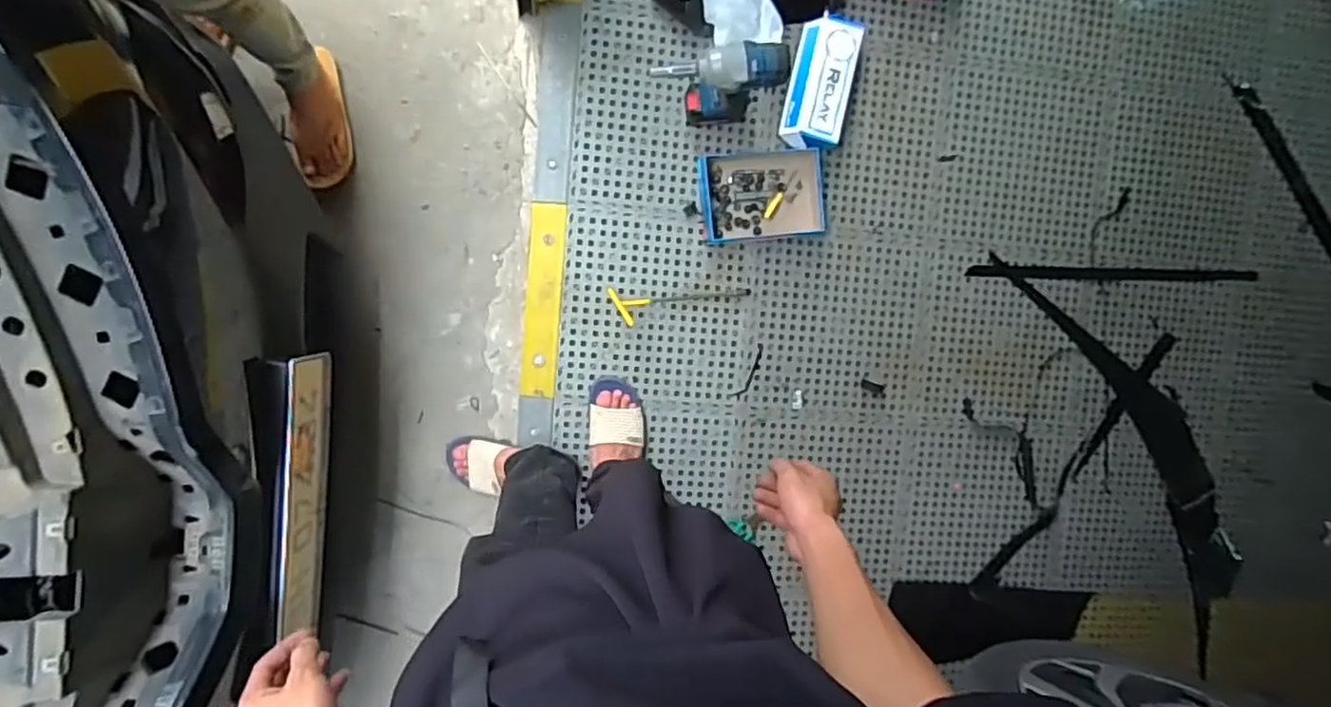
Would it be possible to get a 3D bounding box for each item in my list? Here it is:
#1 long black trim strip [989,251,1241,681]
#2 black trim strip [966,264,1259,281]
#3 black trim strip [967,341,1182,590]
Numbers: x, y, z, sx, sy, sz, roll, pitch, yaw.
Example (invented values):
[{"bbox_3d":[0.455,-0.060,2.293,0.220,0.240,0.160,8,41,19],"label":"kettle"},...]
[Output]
[{"bbox_3d":[1.138,0.227,1.582,0.242,0.033,1.132,-30,98,-6],"label":"long black trim strip"},{"bbox_3d":[1.030,-0.181,1.550,0.727,0.017,0.026,1,94,-9],"label":"black trim strip"},{"bbox_3d":[0.956,0.266,1.566,0.069,0.012,0.749,35,88,-10],"label":"black trim strip"}]

